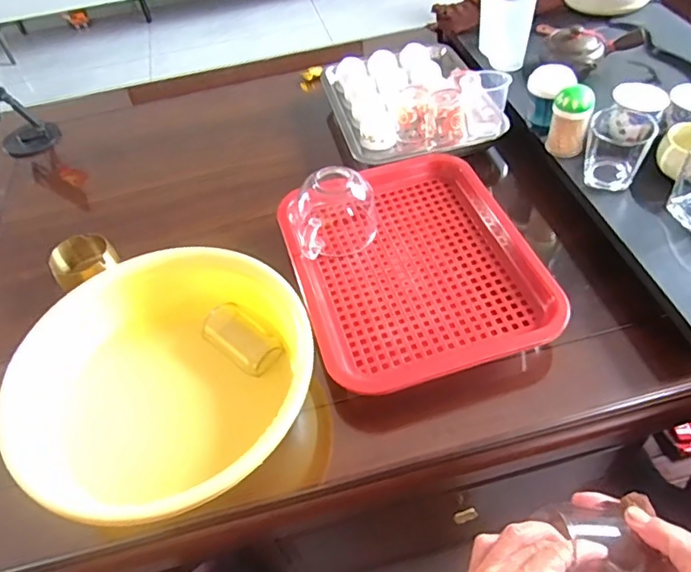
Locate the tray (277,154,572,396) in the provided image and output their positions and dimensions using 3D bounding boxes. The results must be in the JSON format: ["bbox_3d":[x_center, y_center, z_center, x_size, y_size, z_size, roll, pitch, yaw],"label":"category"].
[{"bbox_3d":[0.077,-0.033,0.671,0.271,0.033,0.326,-17,50,-8],"label":"tray"}]

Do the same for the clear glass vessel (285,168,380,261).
[{"bbox_3d":[-0.015,-0.095,0.696,0.107,0.091,0.086,-18,50,-9],"label":"clear glass vessel"}]

